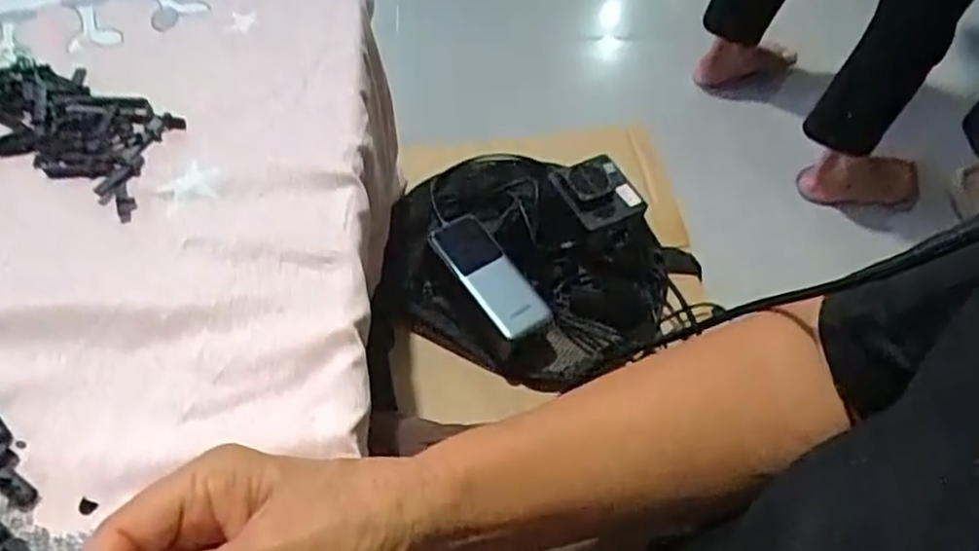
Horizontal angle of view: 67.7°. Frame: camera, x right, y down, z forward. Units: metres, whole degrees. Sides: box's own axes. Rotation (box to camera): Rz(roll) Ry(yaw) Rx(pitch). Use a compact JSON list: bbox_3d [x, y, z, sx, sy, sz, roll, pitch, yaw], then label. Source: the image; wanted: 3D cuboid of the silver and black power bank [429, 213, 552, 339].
[{"bbox_3d":[-0.001,-0.003,0.655,0.048,0.020,0.127,-30,64,-21],"label":"silver and black power bank"}]

